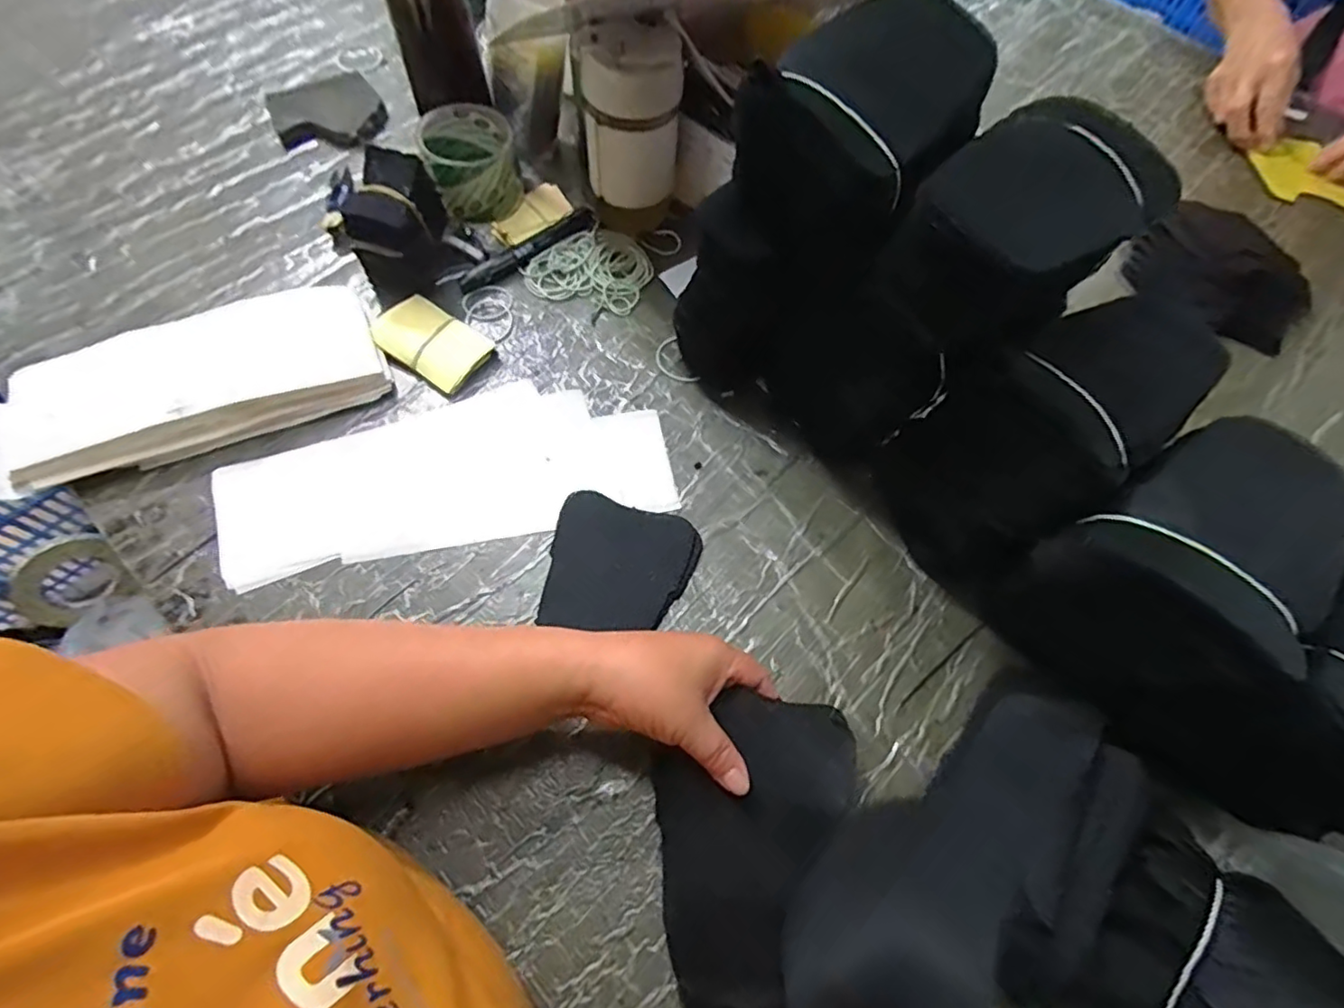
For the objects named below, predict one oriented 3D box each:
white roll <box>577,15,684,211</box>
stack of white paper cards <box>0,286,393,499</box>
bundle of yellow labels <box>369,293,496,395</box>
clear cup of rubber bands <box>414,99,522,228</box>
[{"bbox_3d":[-0.035,-0.335,0.550,0.083,0.152,0.076,0,67,-3],"label":"white roll"},{"bbox_3d":[-0.387,-0.092,0.494,0.287,0.045,0.111,-21,70,-12],"label":"stack of white paper cards"},{"bbox_3d":[-0.208,-0.140,0.533,0.091,0.024,0.057,30,68,9],"label":"bundle of yellow labels"},{"bbox_3d":[-0.184,-0.313,0.575,0.078,0.071,0.083,1,67,-3],"label":"clear cup of rubber bands"}]

